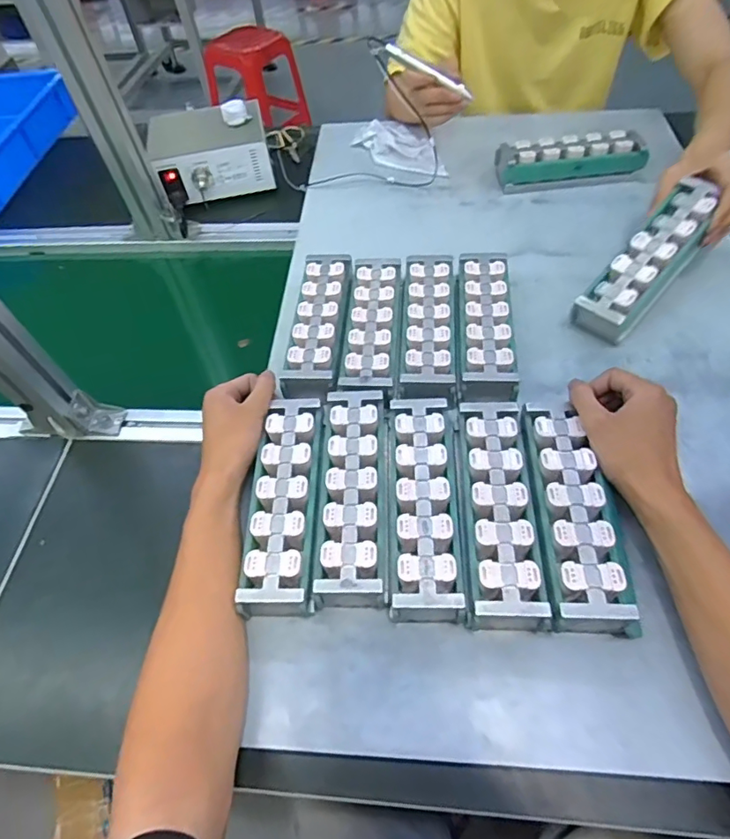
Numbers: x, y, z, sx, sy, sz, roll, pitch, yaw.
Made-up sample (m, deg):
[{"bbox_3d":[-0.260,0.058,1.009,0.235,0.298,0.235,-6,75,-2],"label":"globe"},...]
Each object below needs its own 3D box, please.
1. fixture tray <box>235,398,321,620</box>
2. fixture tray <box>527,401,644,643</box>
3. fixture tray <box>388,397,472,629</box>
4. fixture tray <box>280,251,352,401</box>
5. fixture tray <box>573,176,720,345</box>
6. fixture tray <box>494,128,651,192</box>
[{"bbox_3d":[-0.071,0.069,0.443,0.055,0.041,0.189,-2,59,4],"label":"fixture tray"},{"bbox_3d":[0.172,0.071,0.419,0.064,0.039,0.196,-3,57,4],"label":"fixture tray"},{"bbox_3d":[0.052,0.073,0.433,0.060,0.047,0.188,-1,55,5],"label":"fixture tray"},{"bbox_3d":[-0.049,-0.103,0.558,0.055,0.043,0.196,0,55,6],"label":"fixture tray"},{"bbox_3d":[0.299,-0.170,0.533,0.056,0.047,0.185,39,88,27],"label":"fixture tray"},{"bbox_3d":[0.287,-0.360,0.705,0.196,0.055,0.055,-6,55,1],"label":"fixture tray"}]

